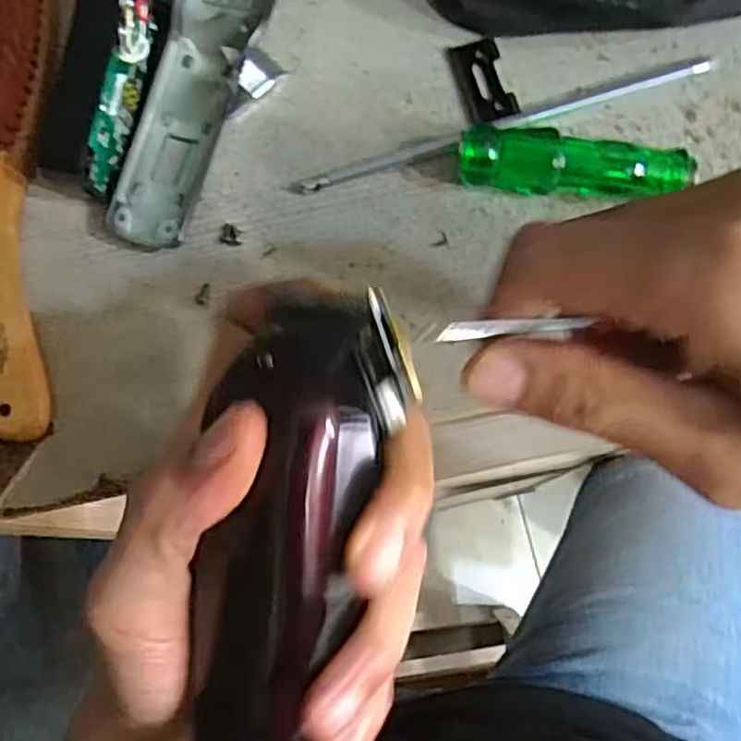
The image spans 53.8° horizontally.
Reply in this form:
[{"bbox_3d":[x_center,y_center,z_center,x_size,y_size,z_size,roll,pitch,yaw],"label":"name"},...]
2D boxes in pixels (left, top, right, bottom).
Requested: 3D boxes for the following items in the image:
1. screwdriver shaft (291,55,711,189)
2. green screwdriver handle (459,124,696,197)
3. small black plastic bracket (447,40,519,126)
[{"bbox_3d":[0.060,-0.108,0.317,0.184,0.006,0.009,-18,76,-3],"label":"screwdriver shaft"},{"bbox_3d":[0.083,-0.082,0.300,0.091,0.024,0.024,5,76,3],"label":"green screwdriver handle"},{"bbox_3d":[0.050,-0.129,0.324,0.022,0.004,0.039,-15,76,-2],"label":"small black plastic bracket"}]

